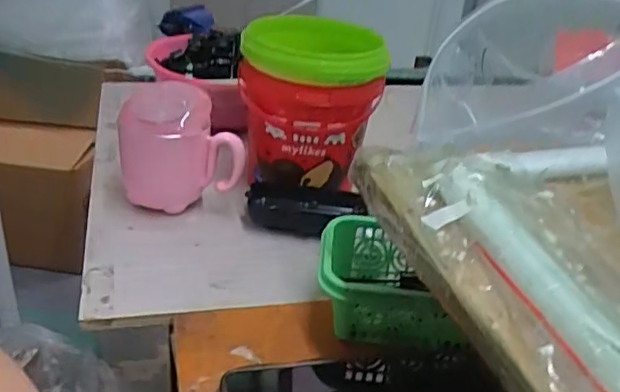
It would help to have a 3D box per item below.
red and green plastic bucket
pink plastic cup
[{"bbox_3d":[-0.001,-0.087,0.590,0.120,0.146,0.126,2,32,-2],"label":"red and green plastic bucket"},{"bbox_3d":[-0.116,-0.042,0.554,0.103,0.100,0.066,-1,30,-13],"label":"pink plastic cup"}]

